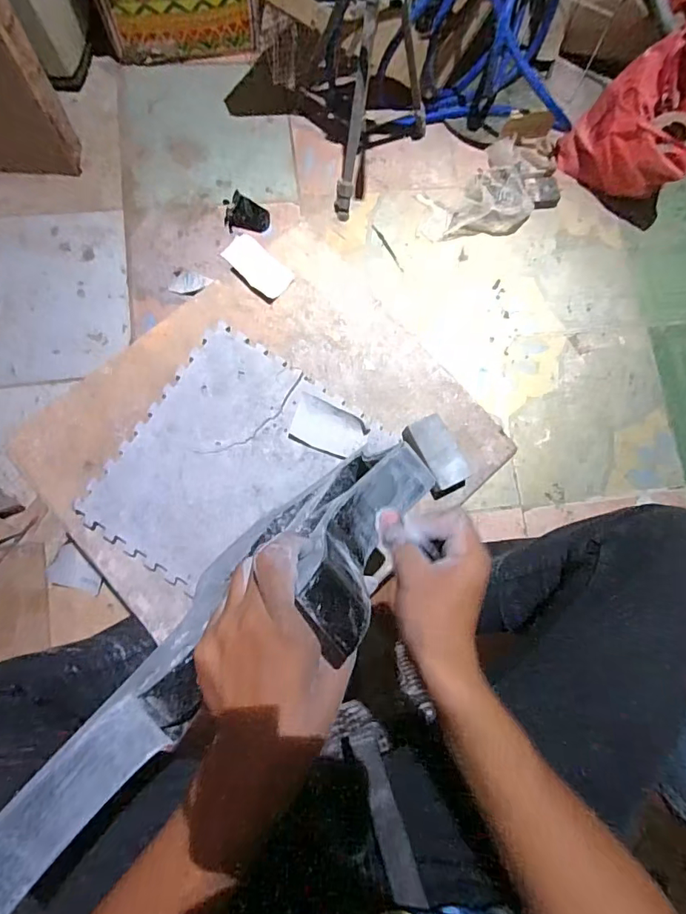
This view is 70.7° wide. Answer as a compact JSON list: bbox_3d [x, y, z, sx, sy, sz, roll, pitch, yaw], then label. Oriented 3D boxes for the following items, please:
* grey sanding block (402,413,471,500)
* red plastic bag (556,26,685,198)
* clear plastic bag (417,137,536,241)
[{"bbox_3d":[0.121,-0.001,0.624,0.050,0.041,0.100,-28,83,-9],"label":"grey sanding block"},{"bbox_3d":[0.690,-0.745,1.107,0.173,0.280,0.266,-40,87,-8],"label":"red plastic bag"},{"bbox_3d":[0.317,-0.635,1.145,0.266,0.103,0.185,-10,83,-6],"label":"clear plastic bag"}]

